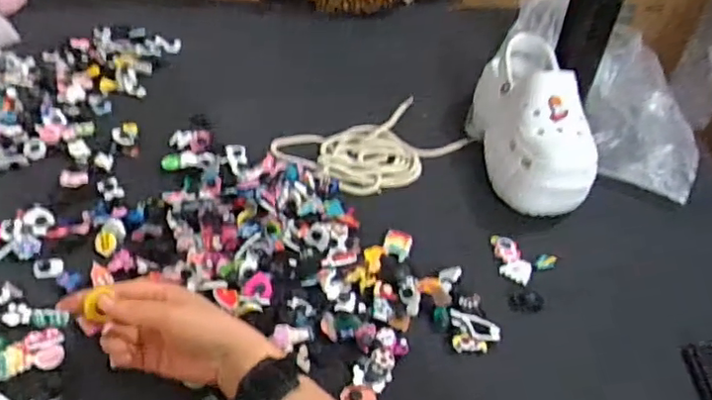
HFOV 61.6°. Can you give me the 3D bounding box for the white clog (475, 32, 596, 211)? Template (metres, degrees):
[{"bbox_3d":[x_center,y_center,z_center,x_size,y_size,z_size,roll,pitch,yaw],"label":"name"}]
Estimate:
[{"bbox_3d":[0.206,-0.096,0.707,0.093,0.102,0.223,-2,44,-8],"label":"white clog"}]

